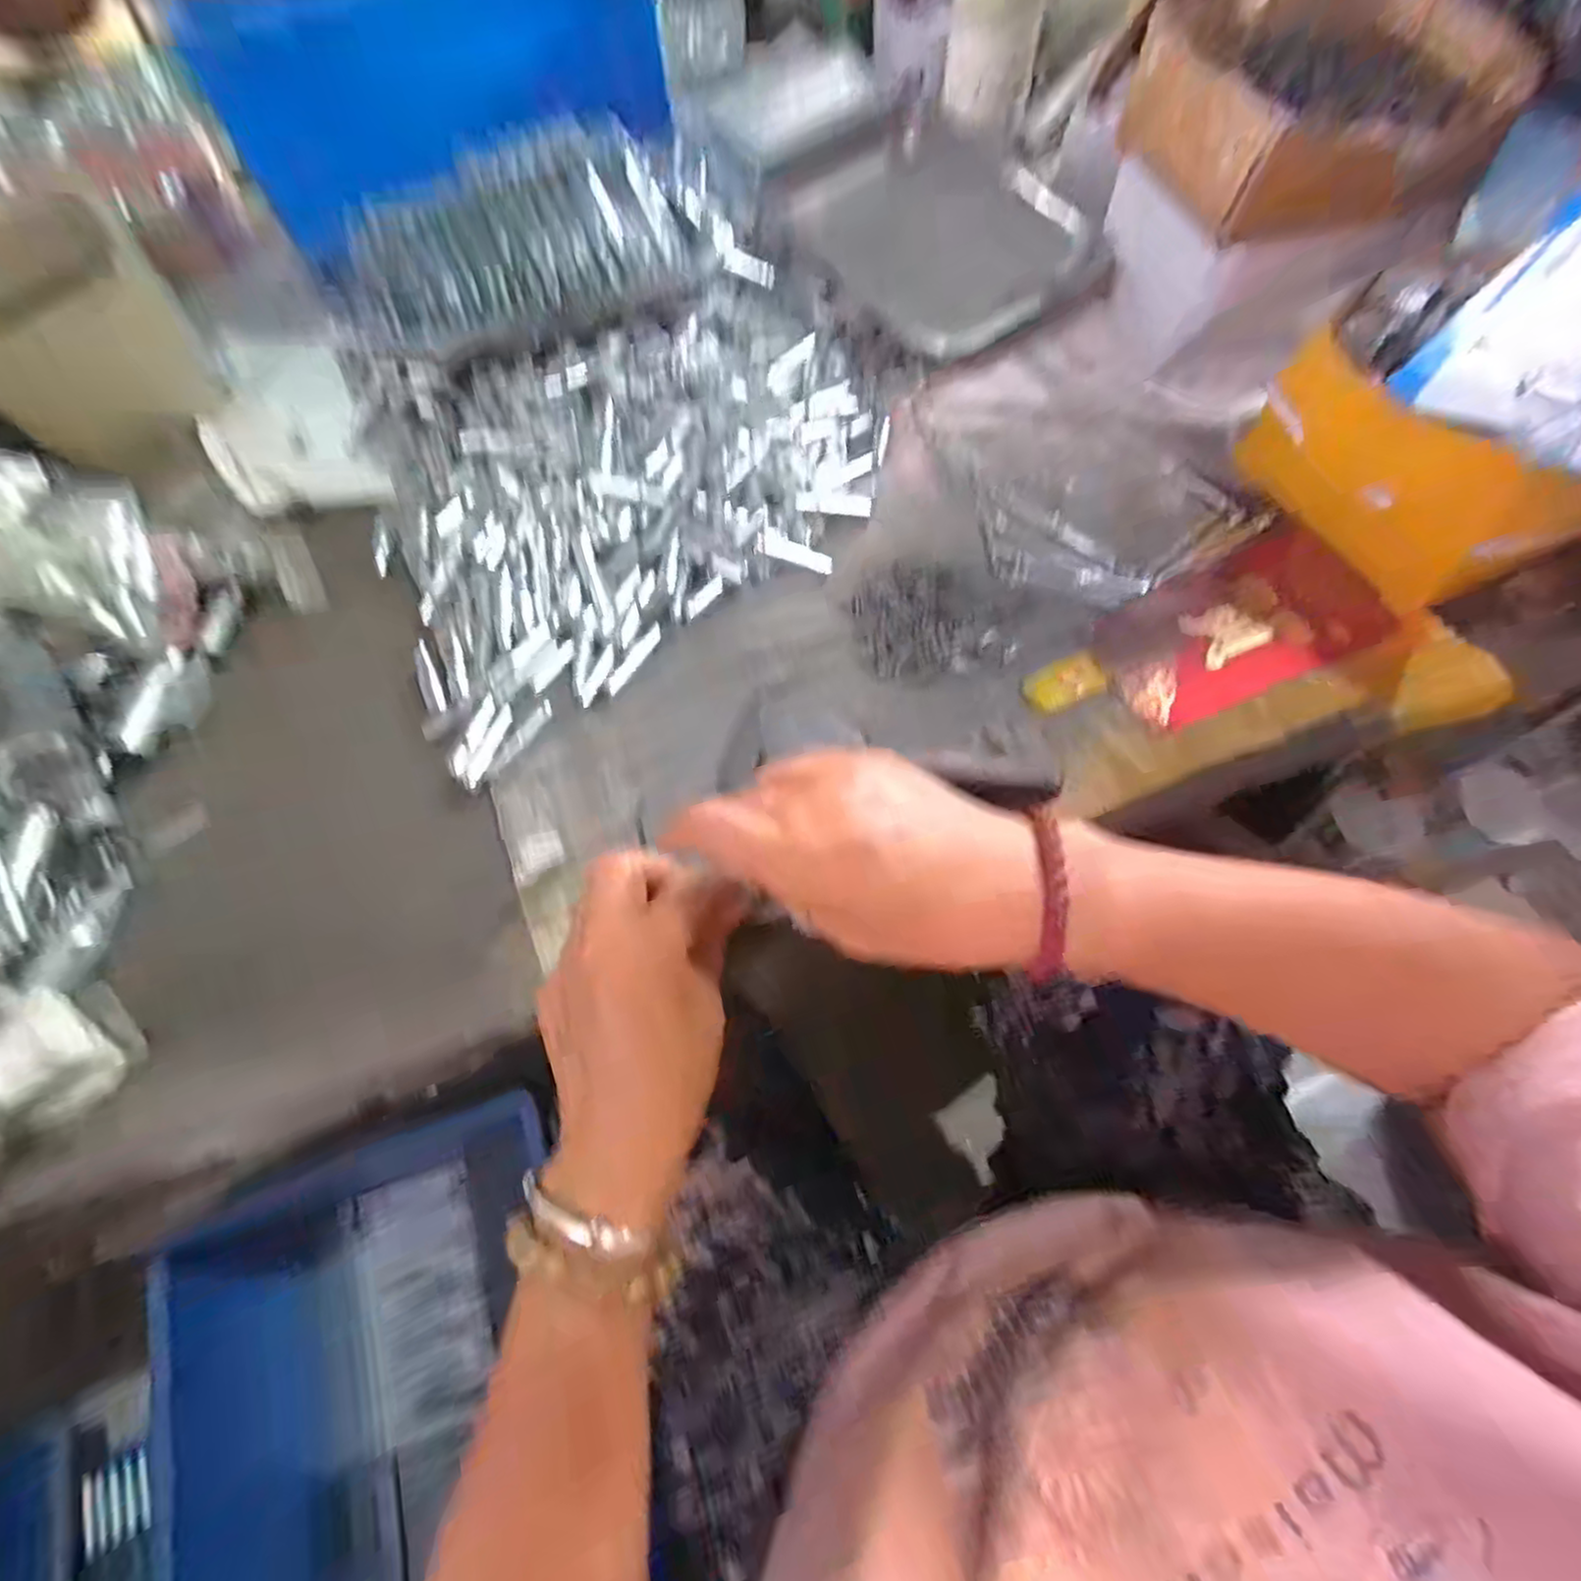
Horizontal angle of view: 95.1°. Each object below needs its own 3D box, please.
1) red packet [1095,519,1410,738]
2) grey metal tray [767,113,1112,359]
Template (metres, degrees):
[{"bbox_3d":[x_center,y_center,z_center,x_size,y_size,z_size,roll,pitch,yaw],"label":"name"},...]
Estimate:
[{"bbox_3d":[0.263,-0.097,0.425,0.161,0.011,0.086,-26,68,-8],"label":"red packet"},{"bbox_3d":[0.117,-0.453,0.576,0.180,0.028,0.253,-29,69,-9],"label":"grey metal tray"}]

